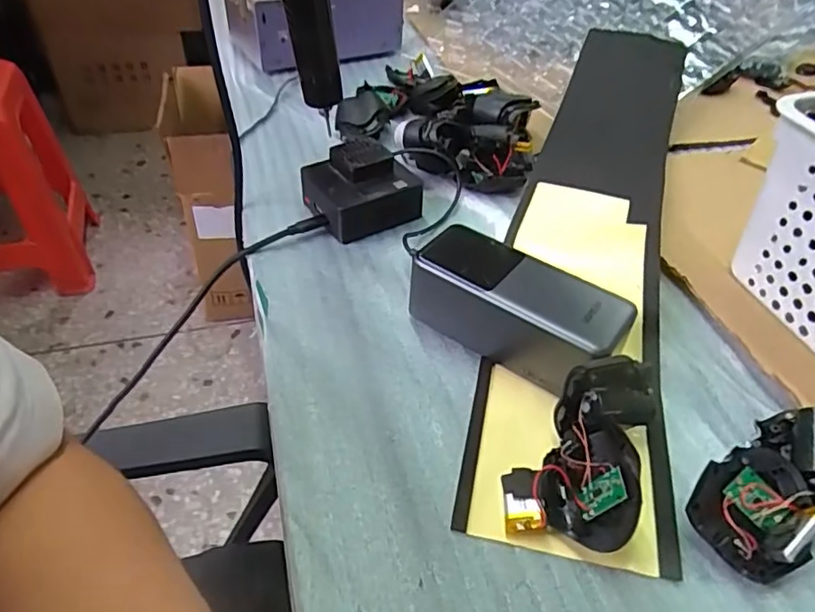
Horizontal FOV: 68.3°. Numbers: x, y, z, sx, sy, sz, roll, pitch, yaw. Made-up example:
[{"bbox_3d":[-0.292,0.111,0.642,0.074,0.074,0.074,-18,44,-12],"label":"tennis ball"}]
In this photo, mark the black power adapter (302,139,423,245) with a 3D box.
[{"bbox_3d":[-0.037,-0.097,0.475,0.078,0.046,0.076,-22,48,-23],"label":"black power adapter"}]

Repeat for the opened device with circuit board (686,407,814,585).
[{"bbox_3d":[0.183,0.091,0.294,0.097,0.031,0.053,-28,50,-28],"label":"opened device with circuit board"}]

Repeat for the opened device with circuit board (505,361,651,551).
[{"bbox_3d":[0.088,0.068,0.298,0.059,0.050,0.095,18,45,16],"label":"opened device with circuit board"}]

